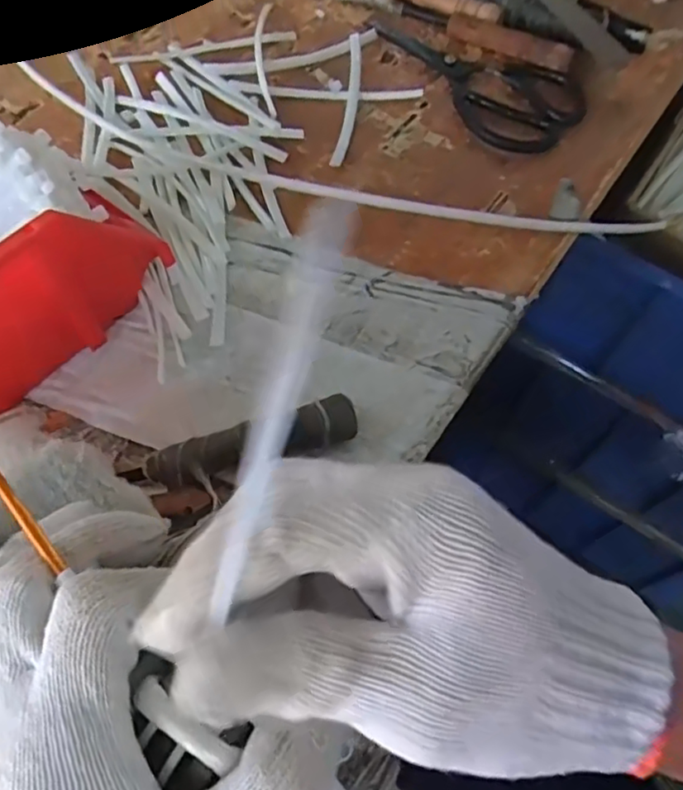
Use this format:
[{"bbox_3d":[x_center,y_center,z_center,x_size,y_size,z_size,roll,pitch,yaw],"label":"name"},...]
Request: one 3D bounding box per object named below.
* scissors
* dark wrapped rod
[{"bbox_3d":[0.117,-0.302,0.588,0.220,0.007,0.108,38,67,18],"label":"scissors"},{"bbox_3d":[-0.054,0.033,0.392,0.129,0.029,0.028,-17,63,-10],"label":"dark wrapped rod"}]

